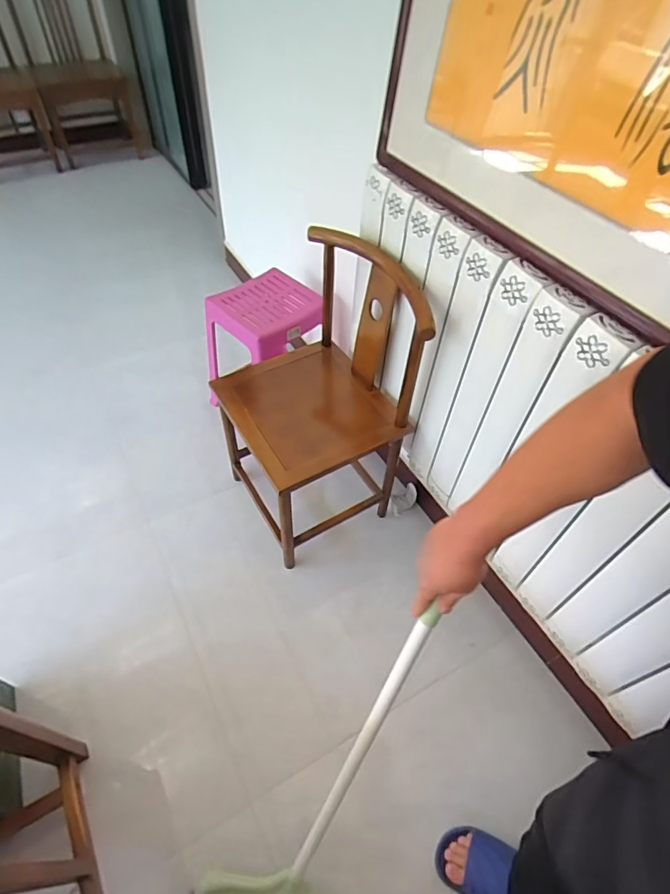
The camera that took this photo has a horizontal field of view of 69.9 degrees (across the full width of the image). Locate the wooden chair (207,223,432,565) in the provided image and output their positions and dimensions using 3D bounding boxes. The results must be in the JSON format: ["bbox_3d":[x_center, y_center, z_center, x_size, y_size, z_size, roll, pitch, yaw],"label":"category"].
[{"bbox_3d":[-0.056,-0.103,1.242,0.402,0.740,0.421,-25,58,-23],"label":"wooden chair"}]

